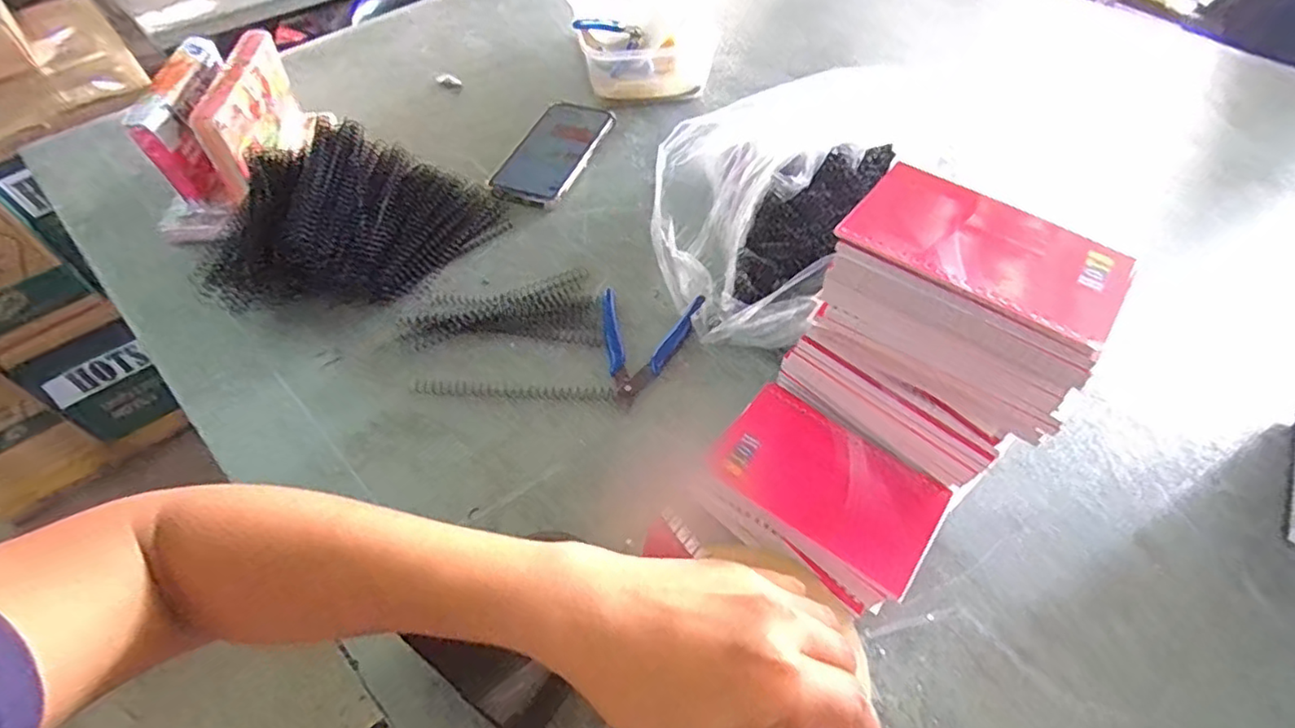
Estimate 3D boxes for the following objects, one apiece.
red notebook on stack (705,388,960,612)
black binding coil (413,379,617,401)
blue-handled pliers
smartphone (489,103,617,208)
[{"bbox_3d":[0.106,0.073,0.374,0.129,0.013,0.088,32,60,21],"label":"red notebook on stack"},{"bbox_3d":[-0.105,0.022,0.490,0.154,0.007,0.014,1,53,1],"label":"black binding coil"},{"bbox_3d":[-0.004,-0.015,0.509,0.084,0.008,0.116,7,54,5],"label":"blue-handled pliers"},{"bbox_3d":[-0.099,-0.233,0.674,0.081,0.012,0.185,19,56,13],"label":"smartphone"}]

